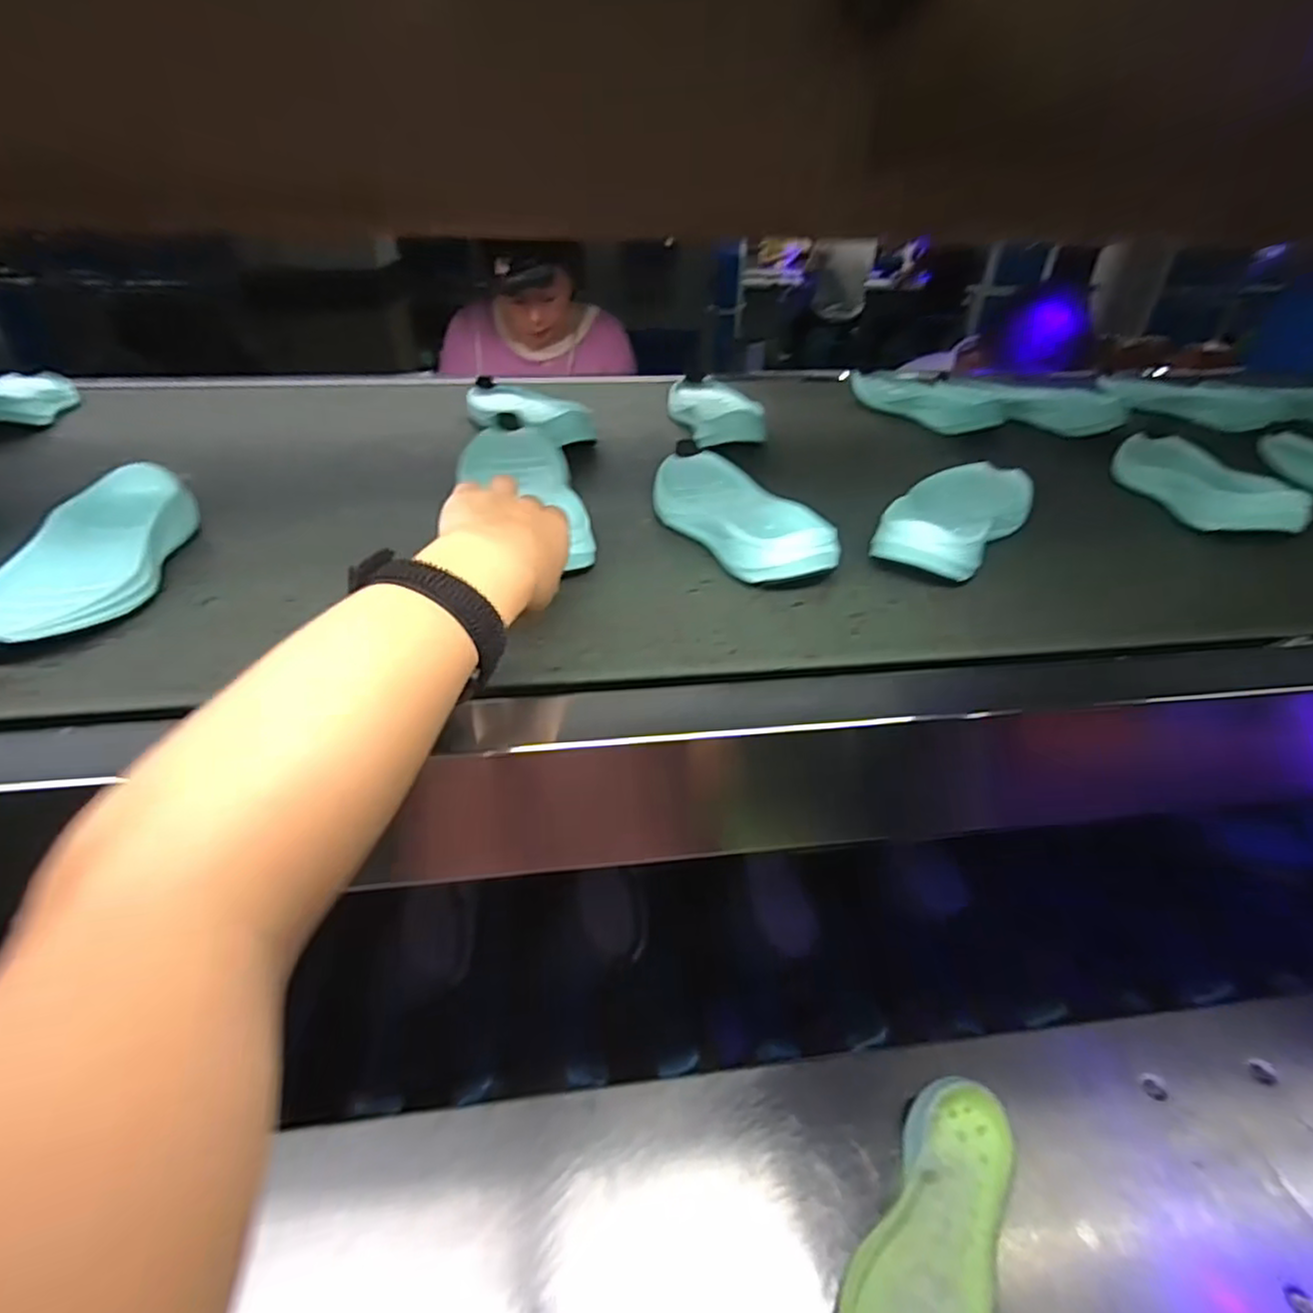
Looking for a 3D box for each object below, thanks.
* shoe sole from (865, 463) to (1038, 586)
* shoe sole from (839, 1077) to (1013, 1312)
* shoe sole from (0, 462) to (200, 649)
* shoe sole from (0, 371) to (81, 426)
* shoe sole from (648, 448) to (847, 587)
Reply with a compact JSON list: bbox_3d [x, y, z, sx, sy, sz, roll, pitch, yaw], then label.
[{"bbox_3d":[0.248,-0.118,0.541,0.083,0.038,0.218,28,44,28],"label":"shoe sole"},{"bbox_3d":[0.210,0.424,0.480,0.092,0.026,0.216,27,43,27],"label":"shoe sole"},{"bbox_3d":[-0.376,-0.068,0.438,0.078,0.038,0.219,-1,38,-7],"label":"shoe sole"},{"bbox_3d":[-0.727,-0.305,0.756,0.085,0.038,0.209,-18,43,-26],"label":"shoe sole"},{"bbox_3d":[0.058,-0.121,0.526,0.078,0.038,0.207,-11,40,-19],"label":"shoe sole"}]

